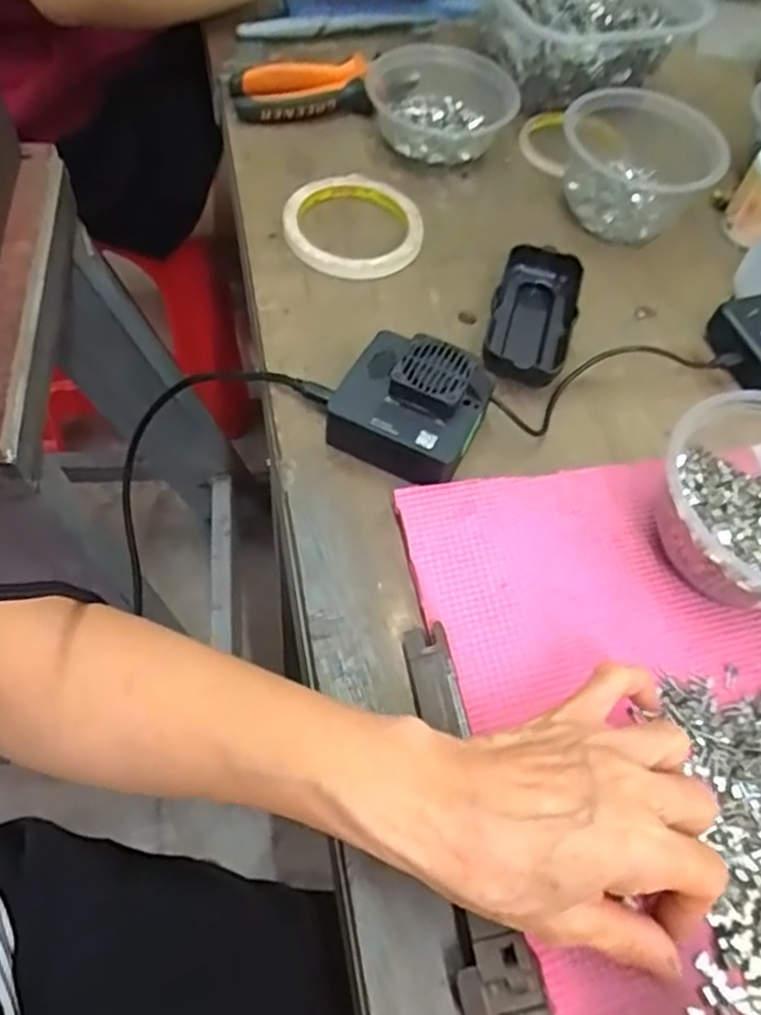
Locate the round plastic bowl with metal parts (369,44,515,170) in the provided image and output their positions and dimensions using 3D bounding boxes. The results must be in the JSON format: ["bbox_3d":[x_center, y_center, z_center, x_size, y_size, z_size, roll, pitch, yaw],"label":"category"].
[{"bbox_3d":[0.046,-0.320,0.575,0.113,0.043,0.114,1,59,-4],"label":"round plastic bowl with metal parts"}]

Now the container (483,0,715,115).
[{"bbox_3d":[0.156,-0.435,0.635,0.151,0.076,0.208,-16,62,-14],"label":"container"}]

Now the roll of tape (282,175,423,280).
[{"bbox_3d":[-0.019,-0.200,0.513,0.096,0.017,0.095,2,59,-3],"label":"roll of tape"}]

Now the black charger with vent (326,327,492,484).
[{"bbox_3d":[0.017,-0.057,0.414,0.077,0.044,0.077,30,62,13],"label":"black charger with vent"}]

